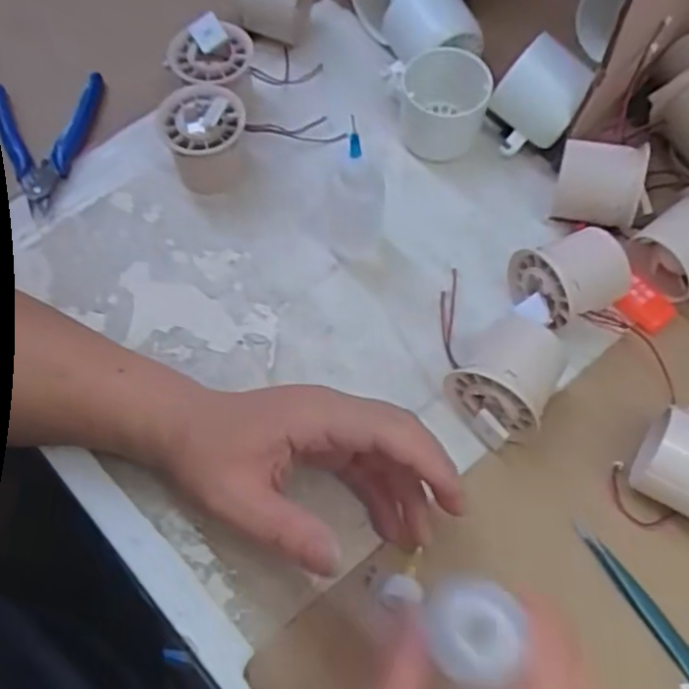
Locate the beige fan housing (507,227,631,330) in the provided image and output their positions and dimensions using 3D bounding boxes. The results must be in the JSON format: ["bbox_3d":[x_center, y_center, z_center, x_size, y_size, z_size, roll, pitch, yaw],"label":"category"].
[{"bbox_3d":[0.133,-0.038,0.425,0.057,0.055,0.056,-13,65,-6],"label":"beige fan housing"}]

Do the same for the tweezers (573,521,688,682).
[{"bbox_3d":[0.162,0.146,0.364,0.012,0.007,0.125,-30,68,-14],"label":"tweezers"}]

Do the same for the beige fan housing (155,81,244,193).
[{"bbox_3d":[-0.093,-0.138,0.482,0.052,0.051,0.056,0,64,0],"label":"beige fan housing"}]

